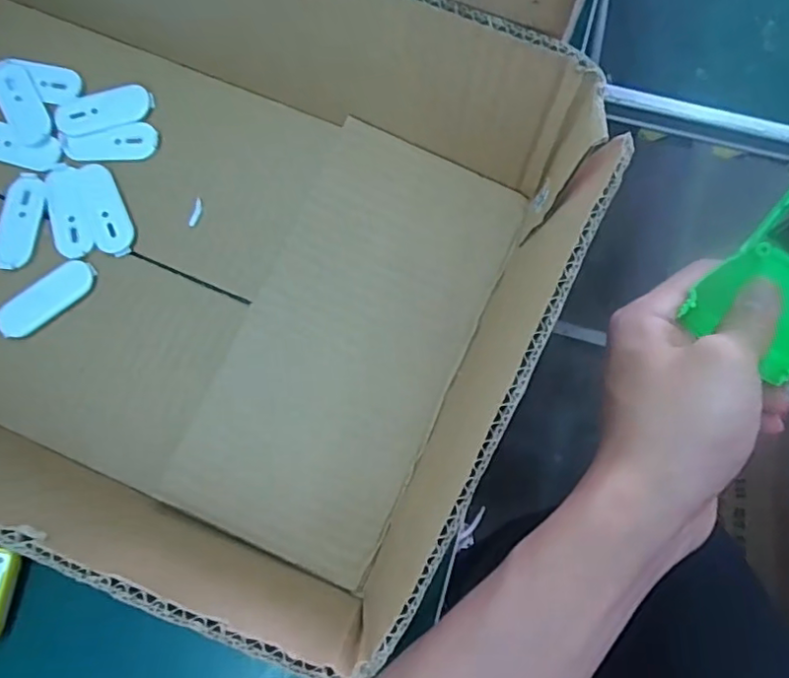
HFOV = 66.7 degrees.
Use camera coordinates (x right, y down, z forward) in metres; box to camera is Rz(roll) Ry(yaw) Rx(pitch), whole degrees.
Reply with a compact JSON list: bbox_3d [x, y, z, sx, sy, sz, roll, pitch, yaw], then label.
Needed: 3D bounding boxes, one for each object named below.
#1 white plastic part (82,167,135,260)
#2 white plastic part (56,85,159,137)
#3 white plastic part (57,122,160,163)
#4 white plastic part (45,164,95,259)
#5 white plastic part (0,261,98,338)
[{"bbox_3d":[-0.144,-0.064,0.298,0.017,0.004,0.050,-19,76,-2],"label":"white plastic part"},{"bbox_3d":[-0.148,-0.117,0.304,0.050,0.004,0.022,-15,76,-1],"label":"white plastic part"},{"bbox_3d":[-0.144,-0.097,0.303,0.048,0.004,0.020,-10,76,1],"label":"white plastic part"},{"bbox_3d":[-0.163,-0.064,0.299,0.018,0.004,0.051,-16,76,-1],"label":"white plastic part"},{"bbox_3d":[-0.167,-0.020,0.287,0.051,0.008,0.014,-39,80,-7],"label":"white plastic part"}]

